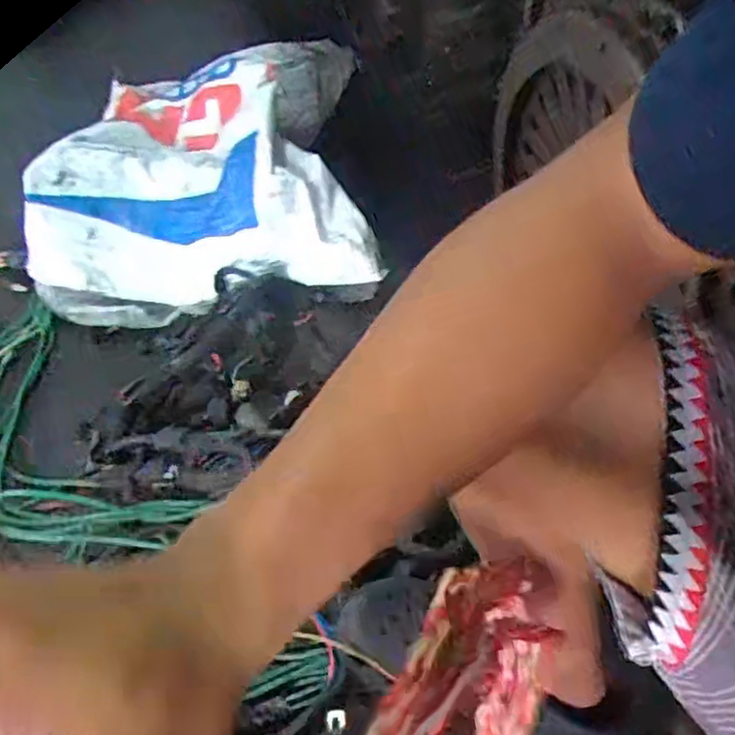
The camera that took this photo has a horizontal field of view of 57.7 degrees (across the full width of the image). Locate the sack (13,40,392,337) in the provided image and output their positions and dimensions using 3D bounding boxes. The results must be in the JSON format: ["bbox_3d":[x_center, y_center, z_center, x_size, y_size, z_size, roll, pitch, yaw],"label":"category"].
[{"bbox_3d":[-0.262,-0.342,1.161,0.525,0.209,0.536,-5,45,0],"label":"sack"}]

